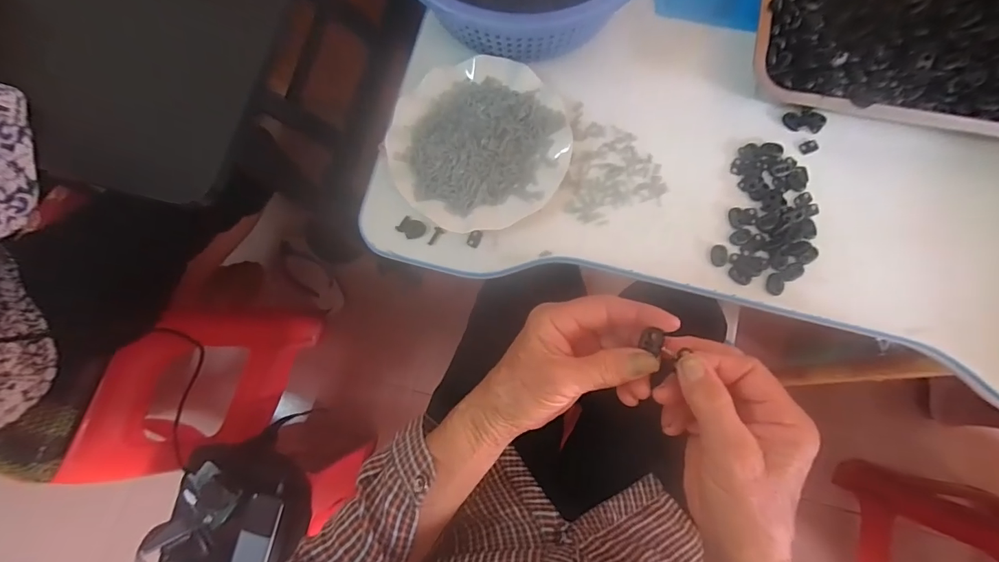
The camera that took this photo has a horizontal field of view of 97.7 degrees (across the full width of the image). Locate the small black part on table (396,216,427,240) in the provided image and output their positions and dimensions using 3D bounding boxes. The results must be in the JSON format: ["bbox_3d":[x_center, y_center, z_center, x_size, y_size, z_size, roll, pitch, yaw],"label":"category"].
[{"bbox_3d":[-0.092,-0.056,0.456,0.026,0.004,0.022,34,83,7],"label":"small black part on table"}]

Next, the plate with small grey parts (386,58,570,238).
[{"bbox_3d":[-0.022,-0.144,0.453,0.180,0.037,0.182,0,81,2],"label":"plate with small grey parts"}]

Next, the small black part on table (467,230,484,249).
[{"bbox_3d":[-0.025,-0.044,0.451,0.012,0.004,0.019,21,82,5],"label":"small black part on table"}]

